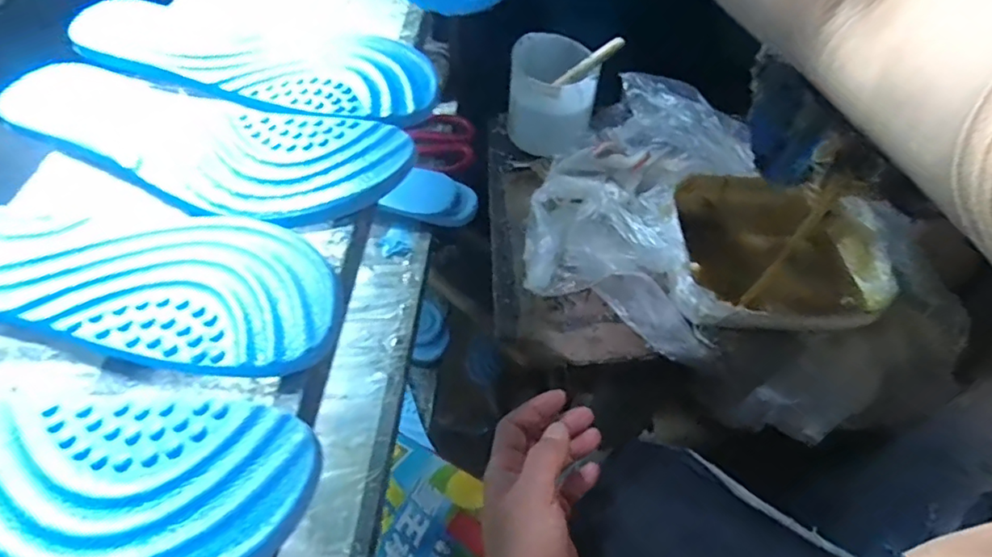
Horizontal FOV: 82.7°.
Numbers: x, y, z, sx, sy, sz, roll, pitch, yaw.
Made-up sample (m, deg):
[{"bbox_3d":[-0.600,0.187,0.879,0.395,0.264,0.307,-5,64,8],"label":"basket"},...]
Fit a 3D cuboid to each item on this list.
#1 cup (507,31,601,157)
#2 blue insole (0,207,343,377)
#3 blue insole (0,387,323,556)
[{"bbox_3d":[0.060,-0.192,0.606,0.087,0.098,0.086,1,53,-2],"label":"cup"},{"bbox_3d":[-0.195,-0.005,0.278,0.245,0.012,0.085,8,53,3],"label":"blue insole"},{"bbox_3d":[-0.198,0.078,0.218,0.247,0.011,0.084,6,53,1],"label":"blue insole"}]

